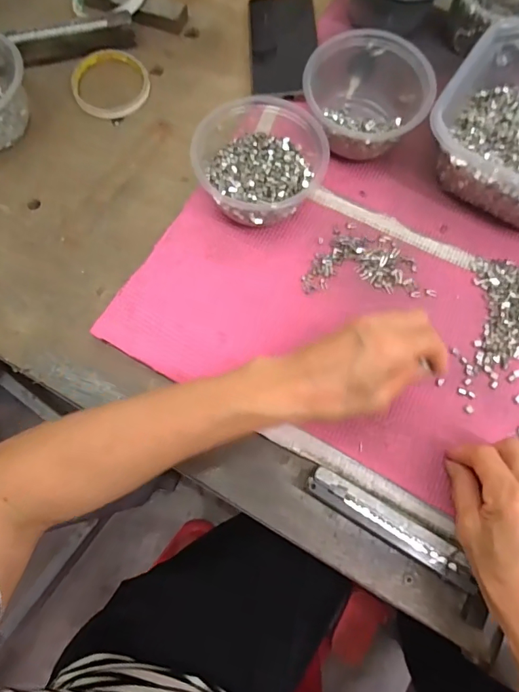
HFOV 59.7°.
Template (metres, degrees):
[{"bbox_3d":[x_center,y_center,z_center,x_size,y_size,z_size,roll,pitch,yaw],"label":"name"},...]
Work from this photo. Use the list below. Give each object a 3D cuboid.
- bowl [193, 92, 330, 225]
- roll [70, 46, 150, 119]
[{"bbox_3d":[-0.002,-0.169,0.417,0.109,0.067,0.112,0,72,0],"label":"bowl"},{"bbox_3d":[-0.162,-0.285,0.491,0.083,0.011,0.082,0,72,0],"label":"roll"}]

